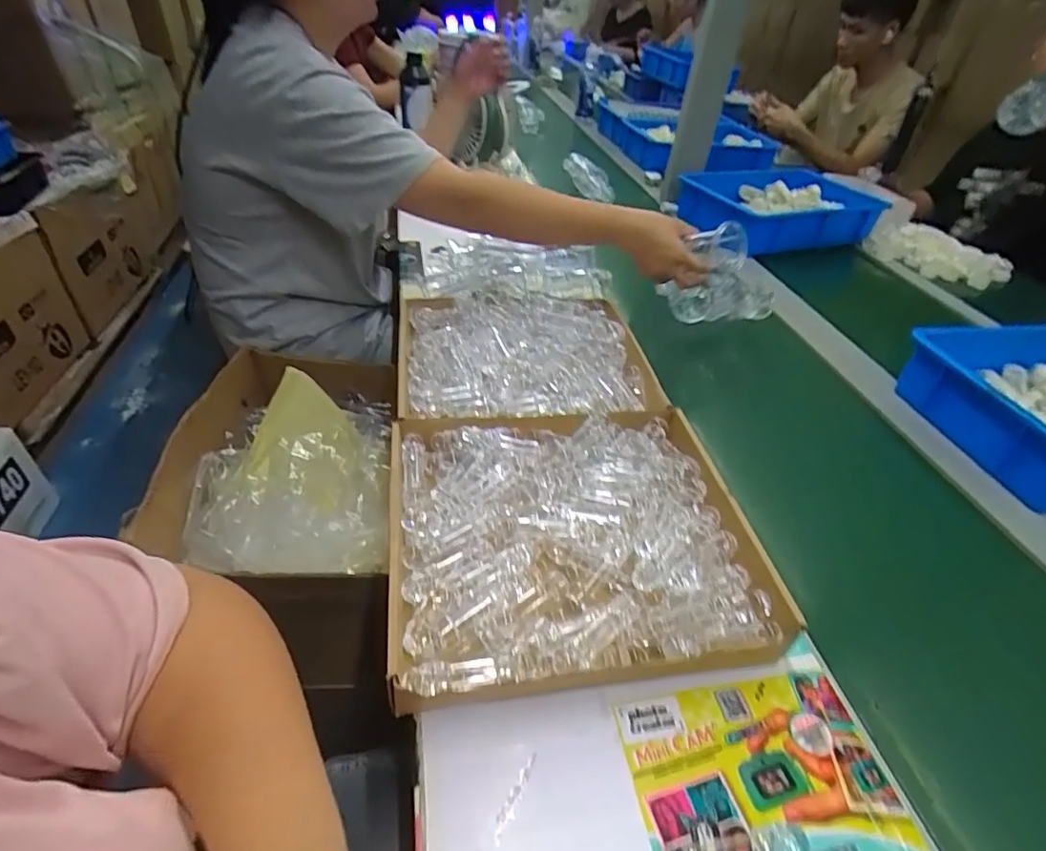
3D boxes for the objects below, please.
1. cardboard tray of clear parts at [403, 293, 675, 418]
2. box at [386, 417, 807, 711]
[{"bbox_3d":[0.004,-0.088,0.695,0.316,0.051,0.260,-1,41,-8],"label":"cardboard tray of clear parts"},{"bbox_3d":[0.043,0.089,0.500,0.319,0.051,0.284,-3,41,-10],"label":"box"}]

